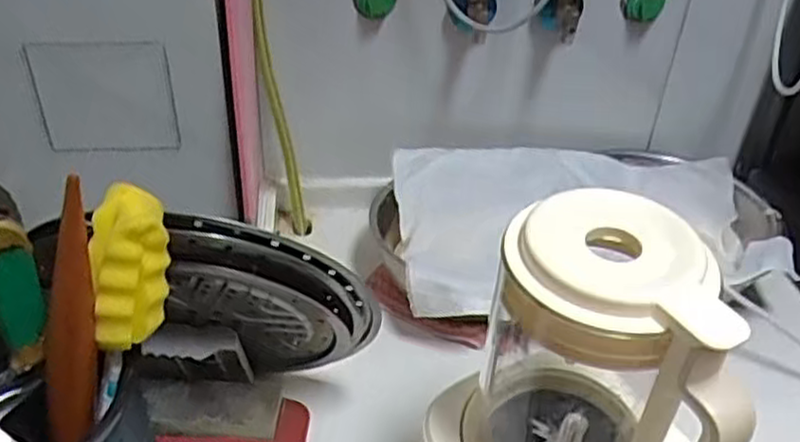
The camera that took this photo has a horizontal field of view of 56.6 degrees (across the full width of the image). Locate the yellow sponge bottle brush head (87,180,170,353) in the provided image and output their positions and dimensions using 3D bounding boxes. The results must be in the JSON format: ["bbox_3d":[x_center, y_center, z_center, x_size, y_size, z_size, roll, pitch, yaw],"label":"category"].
[{"bbox_3d":[-0.167,0.031,0.464,0.045,0.103,0.045,5,12,2],"label":"yellow sponge bottle brush head"}]

